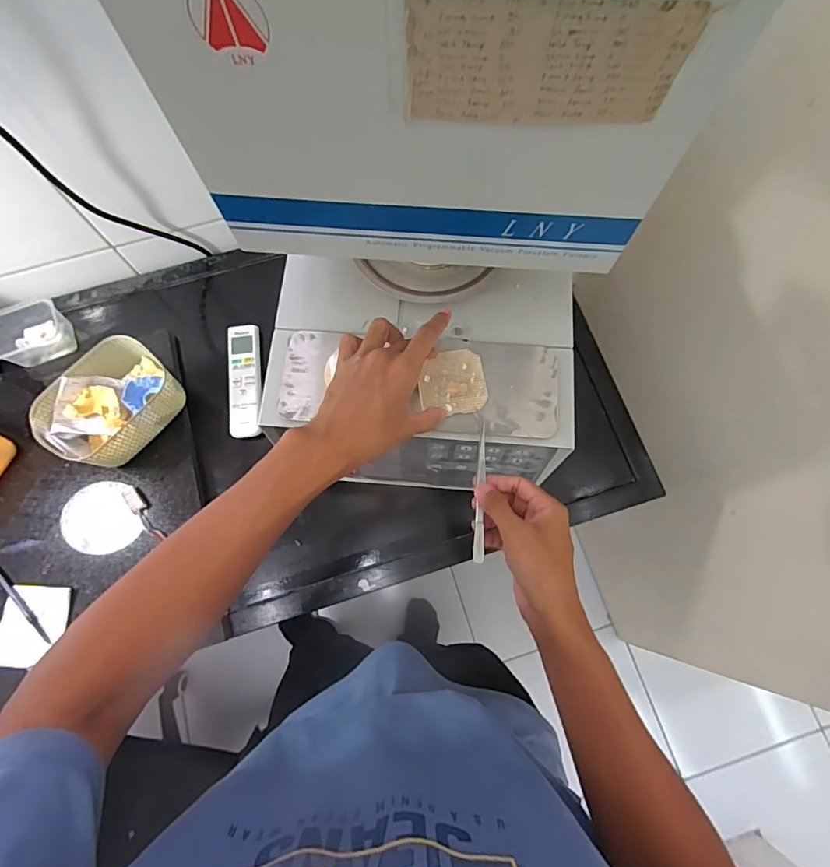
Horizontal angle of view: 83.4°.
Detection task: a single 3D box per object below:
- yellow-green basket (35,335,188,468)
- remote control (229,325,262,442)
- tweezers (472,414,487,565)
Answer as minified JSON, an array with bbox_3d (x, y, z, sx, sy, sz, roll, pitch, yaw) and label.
[{"bbox_3d":[-0.421,-0.040,0.657,0.121,0.080,0.172,38,78,10],"label":"yellow-green basket"},{"bbox_3d":[-0.262,-0.082,0.719,0.048,0.023,0.177,-5,75,-1],"label":"remote control"},{"bbox_3d":[0.061,0.048,0.440,0.011,0.013,0.141,4,71,2],"label":"tweezers"}]

